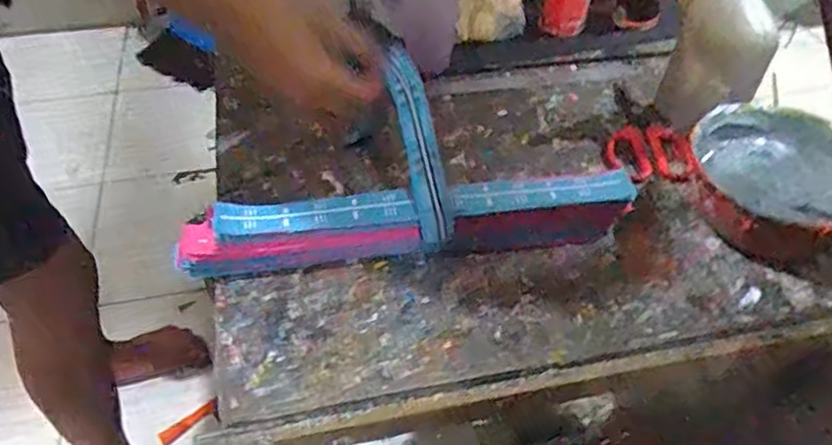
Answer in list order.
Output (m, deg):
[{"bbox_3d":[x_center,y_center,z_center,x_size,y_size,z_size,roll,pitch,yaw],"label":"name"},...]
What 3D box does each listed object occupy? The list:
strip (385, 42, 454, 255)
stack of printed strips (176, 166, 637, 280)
[{"bbox_3d":[0.006,-0.066,0.603,0.039,0.189,0.015,-22,23,-21],"label":"strip"},{"bbox_3d":[-0.003,0.003,0.629,0.417,0.061,0.043,-6,46,-7],"label":"stack of printed strips"}]

